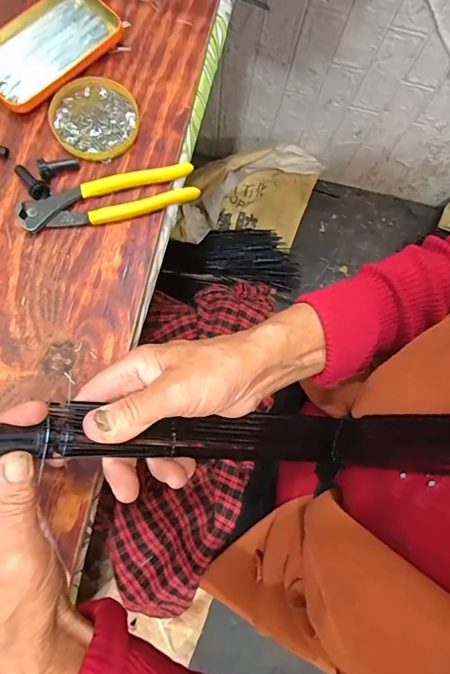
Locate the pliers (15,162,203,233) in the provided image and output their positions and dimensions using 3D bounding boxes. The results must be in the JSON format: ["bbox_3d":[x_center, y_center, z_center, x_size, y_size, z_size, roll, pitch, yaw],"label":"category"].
[{"bbox_3d":[-0.108,-0.129,0.379,0.163,0.014,0.036,-16,79,-4],"label":"pliers"}]

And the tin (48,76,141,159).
[{"bbox_3d":[-0.130,-0.215,0.400,0.086,0.011,0.081,0,78,-1],"label":"tin"}]

